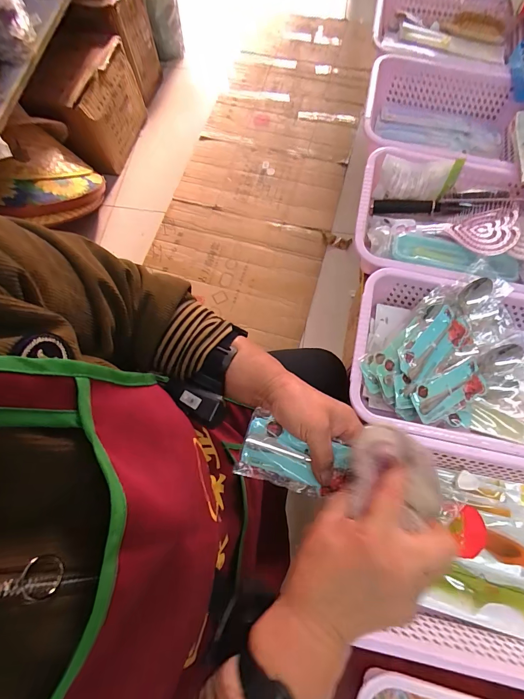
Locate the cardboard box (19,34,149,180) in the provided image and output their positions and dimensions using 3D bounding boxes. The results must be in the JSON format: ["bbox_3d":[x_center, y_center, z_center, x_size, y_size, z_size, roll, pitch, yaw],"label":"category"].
[{"bbox_3d":[-0.607,-0.857,1.166,0.236,0.284,0.368,20,73,8],"label":"cardboard box"}]

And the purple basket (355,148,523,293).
[{"bbox_3d":[0.339,-0.221,0.591,0.334,0.083,0.256,11,72,5],"label":"purple basket"}]

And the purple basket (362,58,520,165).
[{"bbox_3d":[0.370,-0.468,0.691,0.315,0.104,0.273,13,73,6],"label":"purple basket"}]

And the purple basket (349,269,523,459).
[{"bbox_3d":[0.309,0.022,0.509,0.337,0.080,0.247,10,72,5],"label":"purple basket"}]

